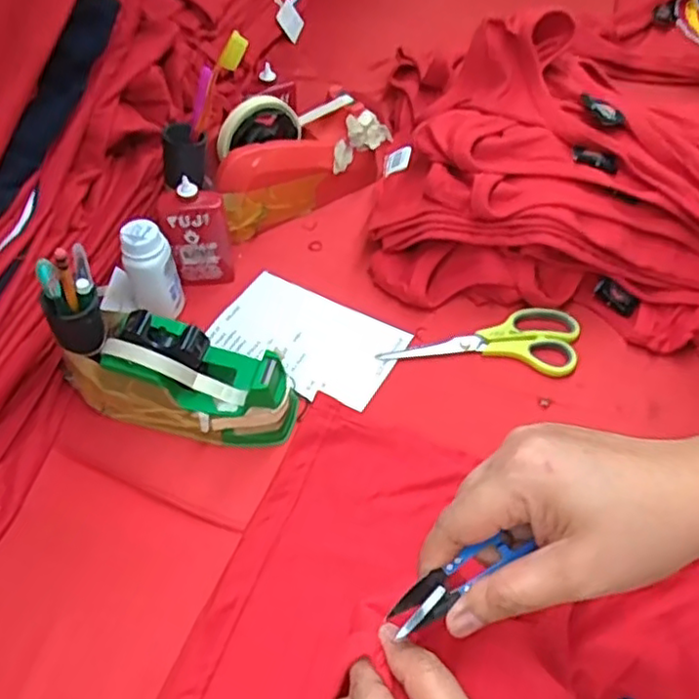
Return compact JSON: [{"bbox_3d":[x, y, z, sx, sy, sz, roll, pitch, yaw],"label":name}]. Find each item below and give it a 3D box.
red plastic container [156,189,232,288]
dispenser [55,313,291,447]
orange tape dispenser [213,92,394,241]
[{"bbox_3d":[-0.140,-0.100,0.621,0.057,0.108,0.023,-11,54,-9],"label":"red plastic container"},{"bbox_3d":[-0.141,0.019,0.542,0.190,0.088,0.067,12,54,8],"label":"dispenser"},{"bbox_3d":[-0.052,-0.197,0.690,0.194,0.116,0.058,-26,58,-19],"label":"orange tape dispenser"}]

